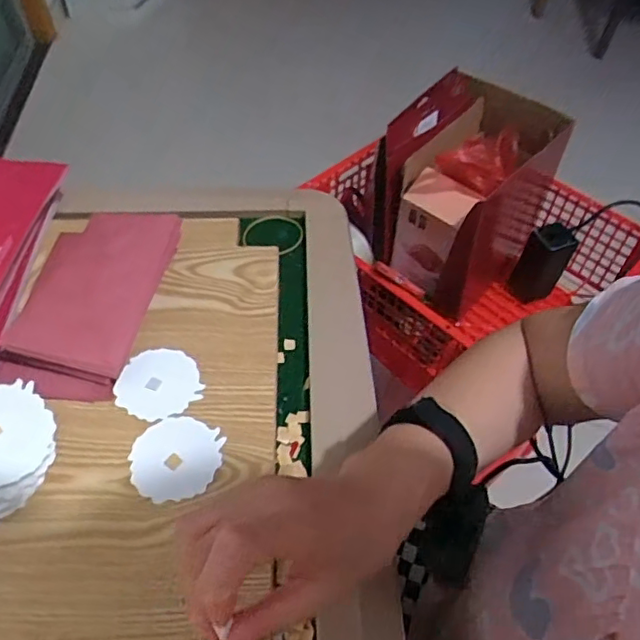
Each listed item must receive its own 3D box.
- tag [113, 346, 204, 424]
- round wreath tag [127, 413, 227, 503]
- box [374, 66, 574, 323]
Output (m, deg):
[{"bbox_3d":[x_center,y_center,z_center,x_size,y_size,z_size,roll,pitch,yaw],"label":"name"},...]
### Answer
[{"bbox_3d":[-0.137,0.052,0.494,0.067,0.004,0.068,1,53,-2],"label":"tag"},{"bbox_3d":[-0.112,0.106,0.453,0.066,0.004,0.067,1,53,-2],"label":"round wreath tag"},{"bbox_3d":[0.204,-0.183,0.875,0.197,0.253,0.229,34,59,22],"label":"box"}]

